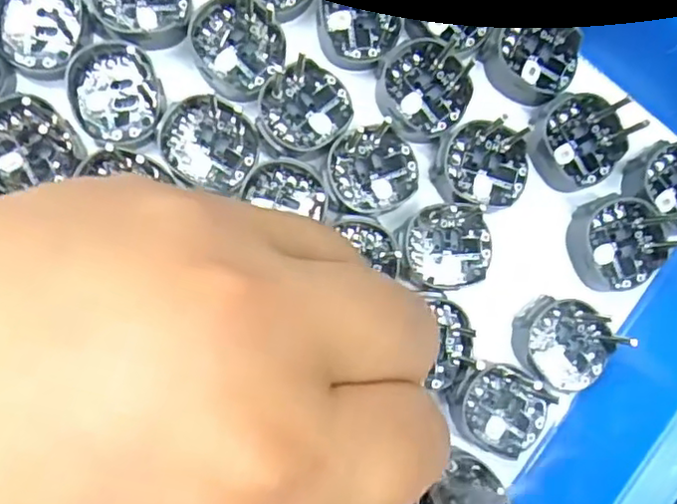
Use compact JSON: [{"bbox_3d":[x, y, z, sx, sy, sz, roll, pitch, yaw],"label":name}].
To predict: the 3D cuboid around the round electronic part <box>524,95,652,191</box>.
[{"bbox_3d":[0.075,-0.035,0.200,0.031,0.014,0.028,-29,87,-8],"label":"round electronic part"}]

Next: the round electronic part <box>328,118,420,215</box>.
[{"bbox_3d":[0.010,-0.025,0.191,0.027,0.005,0.025,1,83,-6],"label":"round electronic part"}]

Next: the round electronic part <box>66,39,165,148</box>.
[{"bbox_3d":[-0.064,-0.046,0.184,0.024,0.004,0.030,-23,86,-8],"label":"round electronic part"}]

